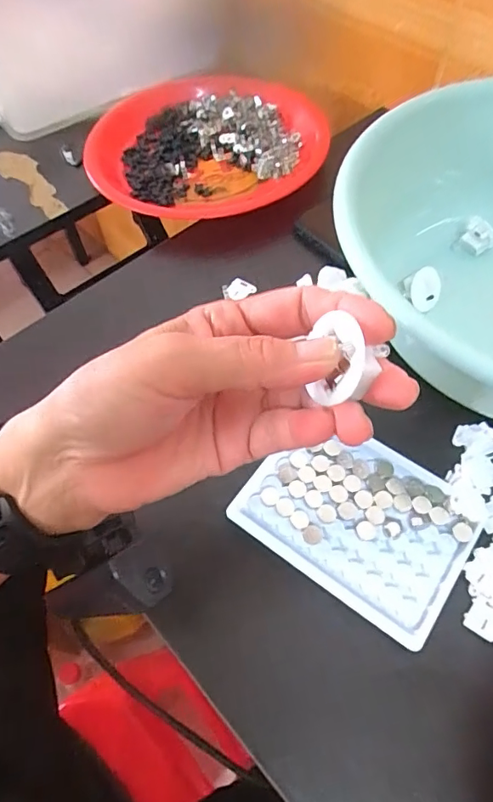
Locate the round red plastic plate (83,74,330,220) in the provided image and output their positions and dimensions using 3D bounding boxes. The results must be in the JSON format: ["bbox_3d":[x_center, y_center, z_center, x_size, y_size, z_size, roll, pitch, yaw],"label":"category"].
[{"bbox_3d":[-0.040,-0.251,0.489,0.229,0.028,0.202,-3,59,1],"label":"round red plastic plate"}]

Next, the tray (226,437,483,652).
[{"bbox_3d":[0.068,0.068,0.303,0.130,0.006,0.097,32,66,20],"label":"tray"}]

